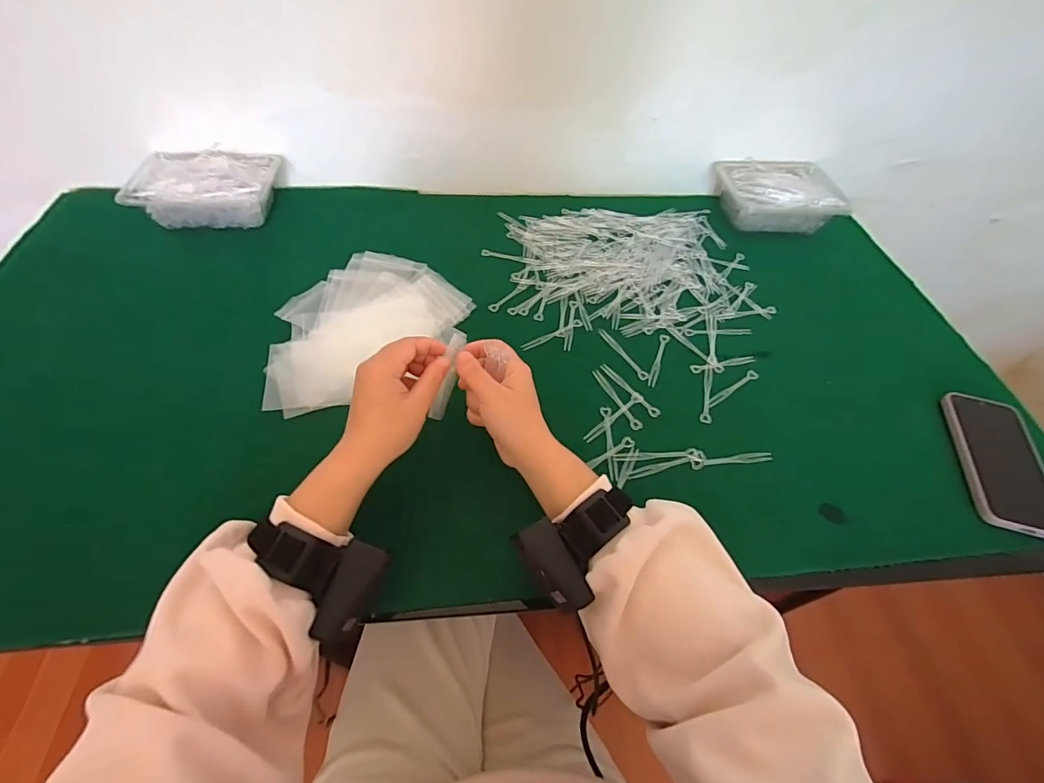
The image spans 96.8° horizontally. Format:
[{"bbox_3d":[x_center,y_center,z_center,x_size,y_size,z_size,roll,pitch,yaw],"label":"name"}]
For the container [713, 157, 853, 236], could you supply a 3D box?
[{"bbox_3d":[0.401,-0.304,0.724,0.170,0.066,0.136,-6,53,-9],"label":"container"}]

